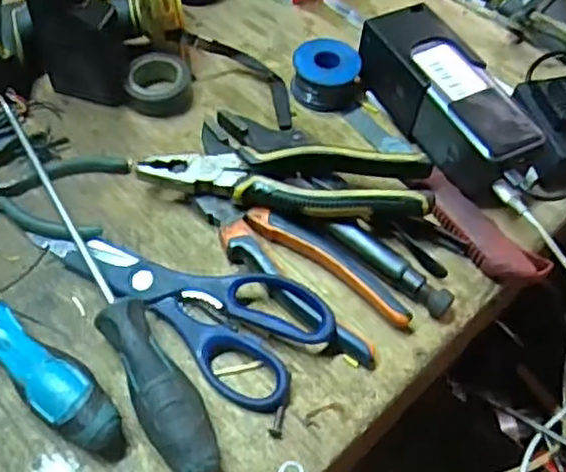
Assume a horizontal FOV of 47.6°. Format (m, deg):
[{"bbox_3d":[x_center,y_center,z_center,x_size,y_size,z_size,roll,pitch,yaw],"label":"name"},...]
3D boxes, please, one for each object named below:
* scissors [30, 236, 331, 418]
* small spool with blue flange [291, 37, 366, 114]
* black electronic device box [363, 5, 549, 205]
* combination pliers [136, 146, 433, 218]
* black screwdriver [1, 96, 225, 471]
[{"bbox_3d":[-0.063,0.030,0.409,0.191,0.023,0.074,32,58,18],"label":"scissors"},{"bbox_3d":[0.037,-0.130,0.520,0.057,0.039,0.047,8,54,2],"label":"small spool with blue flange"},{"bbox_3d":[0.123,-0.102,0.482,0.057,0.056,0.159,-26,60,-21],"label":"black electronic device box"},{"bbox_3d":[0.003,-0.047,0.448,0.193,0.031,0.067,9,54,3],"label":"combination pliers"},{"bbox_3d":[-0.121,0.022,0.404,0.030,0.031,0.300,-27,60,-21],"label":"black screwdriver"}]

